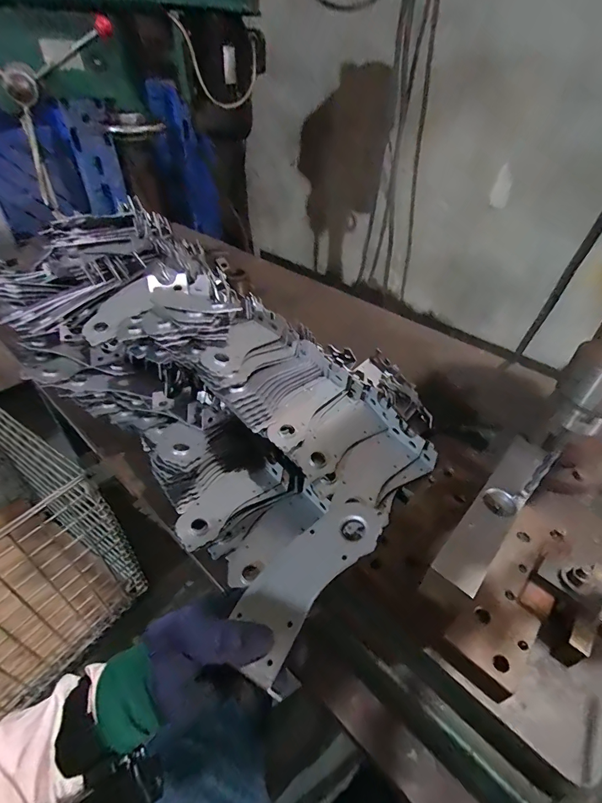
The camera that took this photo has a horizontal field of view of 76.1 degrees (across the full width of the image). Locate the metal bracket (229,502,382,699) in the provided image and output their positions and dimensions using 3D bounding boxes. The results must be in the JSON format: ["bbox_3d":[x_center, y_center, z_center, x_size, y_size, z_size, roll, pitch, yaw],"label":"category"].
[{"bbox_3d":[0.005,0.155,0.343,0.069,0.005,0.168,20,54,39],"label":"metal bracket"}]

